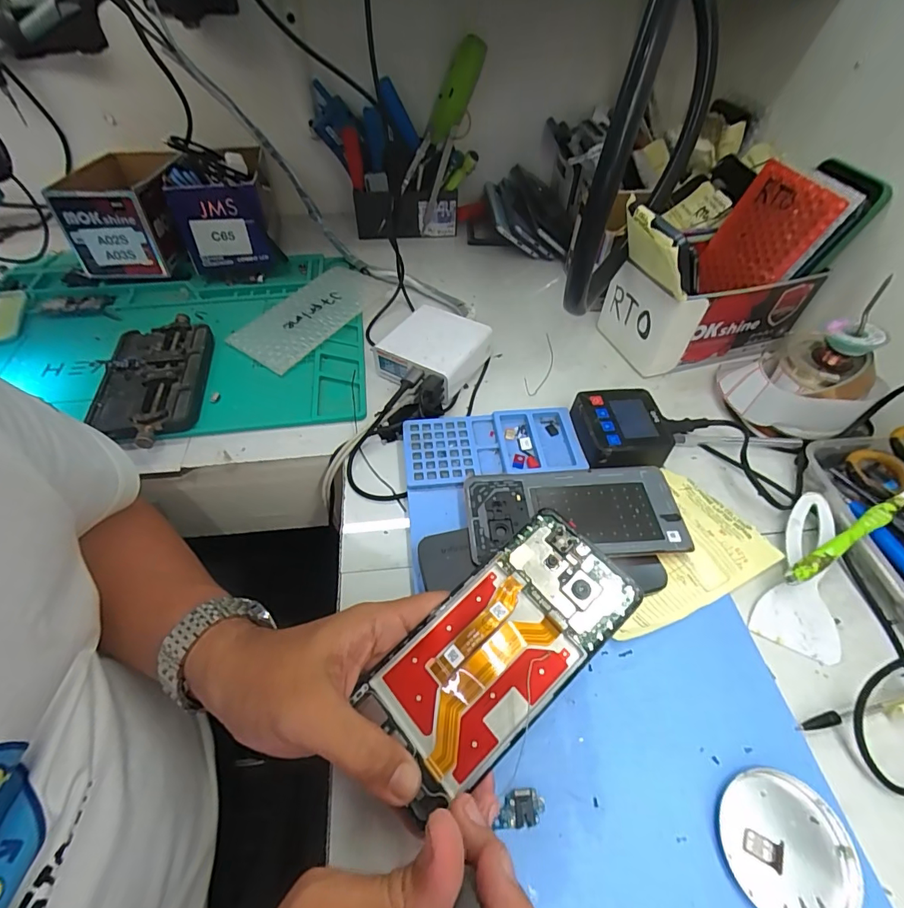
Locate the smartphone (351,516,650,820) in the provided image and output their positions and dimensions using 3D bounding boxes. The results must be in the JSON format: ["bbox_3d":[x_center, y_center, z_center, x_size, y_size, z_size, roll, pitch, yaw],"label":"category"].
[{"bbox_3d":[0.027,0.103,0.249,0.150,0.012,0.071,-40,62,-13],"label":"smartphone"}]

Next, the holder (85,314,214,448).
[{"bbox_3d":[-0.289,-0.073,0.441,0.095,0.021,0.168,-10,53,-9],"label":"holder"}]

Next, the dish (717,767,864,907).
[{"bbox_3d":[0.173,0.204,0.236,0.064,0.012,0.063,1,52,-1],"label":"dish"}]

